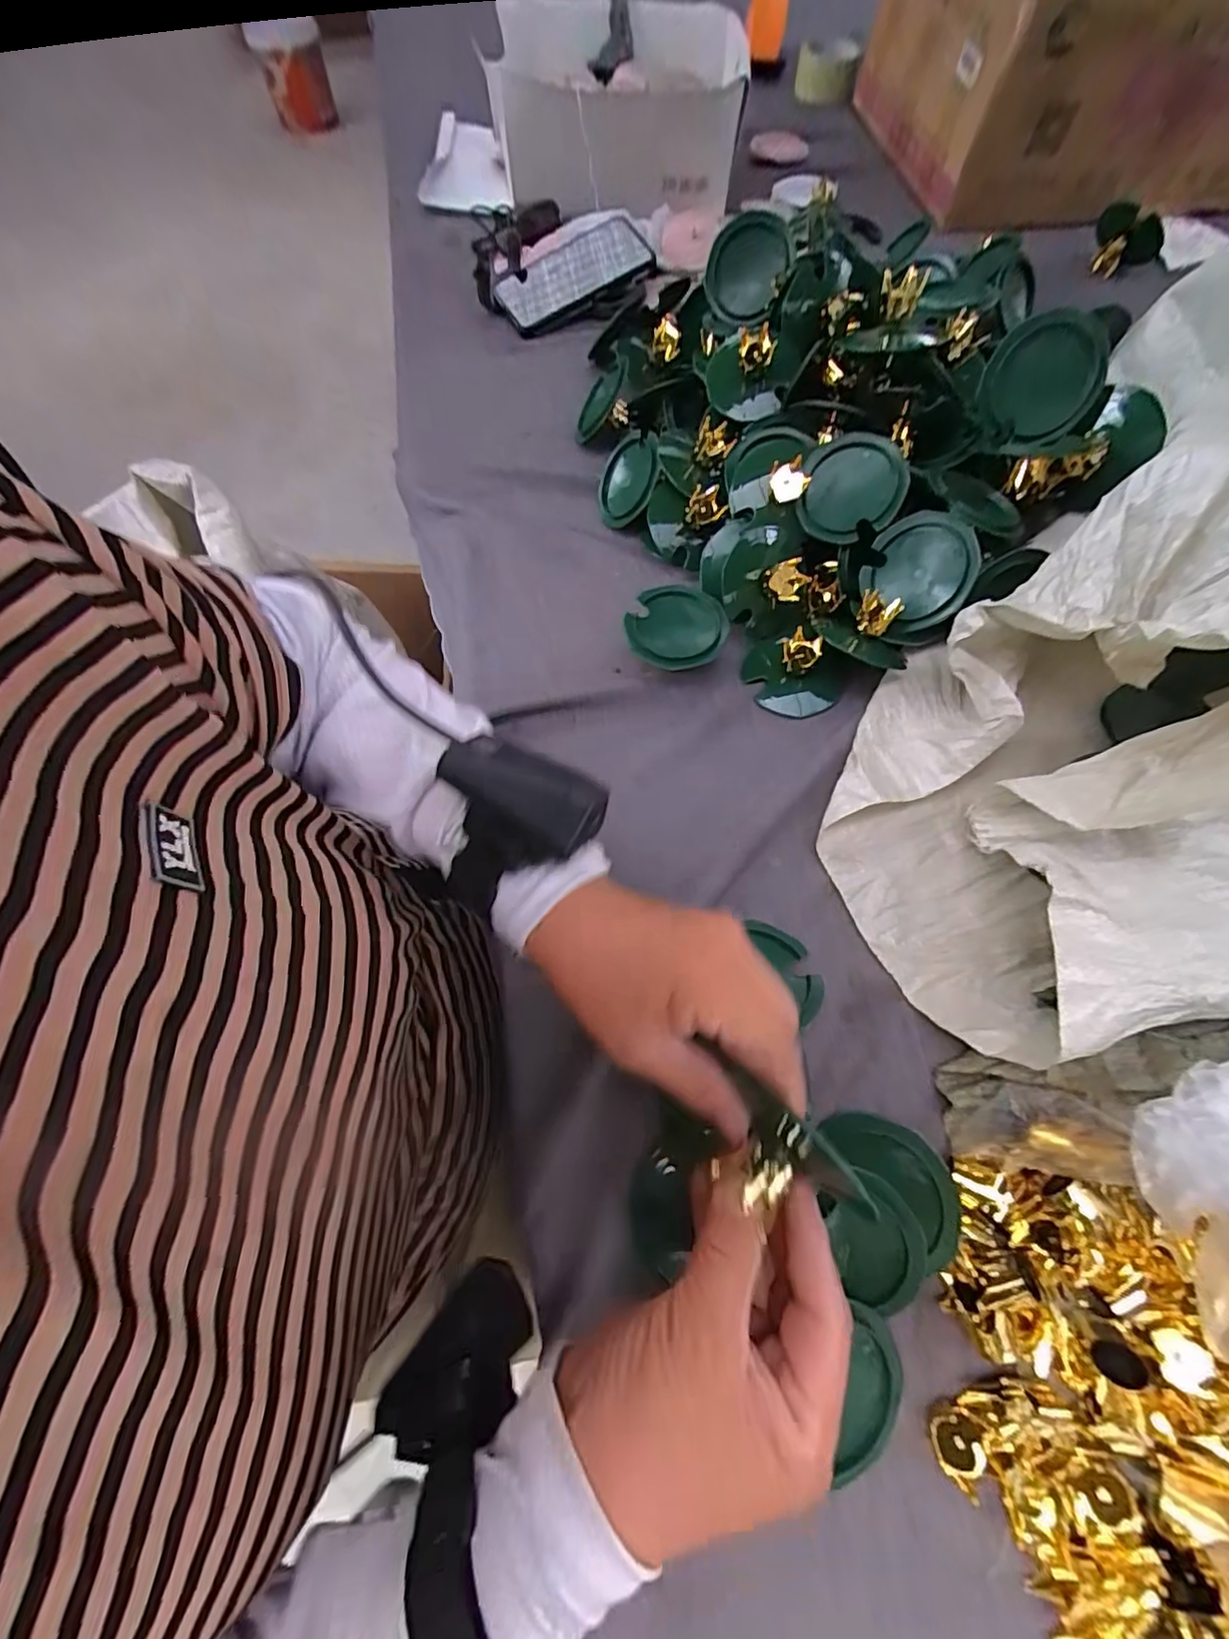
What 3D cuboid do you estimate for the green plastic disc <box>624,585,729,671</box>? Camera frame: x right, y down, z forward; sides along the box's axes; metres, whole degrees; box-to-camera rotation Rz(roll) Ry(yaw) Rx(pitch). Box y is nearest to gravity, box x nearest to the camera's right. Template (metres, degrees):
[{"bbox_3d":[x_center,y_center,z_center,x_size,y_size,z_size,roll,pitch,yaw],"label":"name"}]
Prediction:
[{"bbox_3d":[0.045,-0.144,0.424,0.071,0.022,0.070,-7,55,-1],"label":"green plastic disc"}]

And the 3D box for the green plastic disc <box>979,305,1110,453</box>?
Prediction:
[{"bbox_3d":[0.286,-0.292,0.388,0.069,0.072,0.017,-3,41,27],"label":"green plastic disc"}]

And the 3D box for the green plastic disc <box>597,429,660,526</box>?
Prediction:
[{"bbox_3d":[0.012,-0.292,0.492,0.014,0.070,0.076,14,58,-38],"label":"green plastic disc"}]

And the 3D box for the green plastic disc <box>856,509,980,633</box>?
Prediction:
[{"bbox_3d":[0.213,-0.174,0.404,0.011,0.073,0.070,-14,47,-44],"label":"green plastic disc"}]

